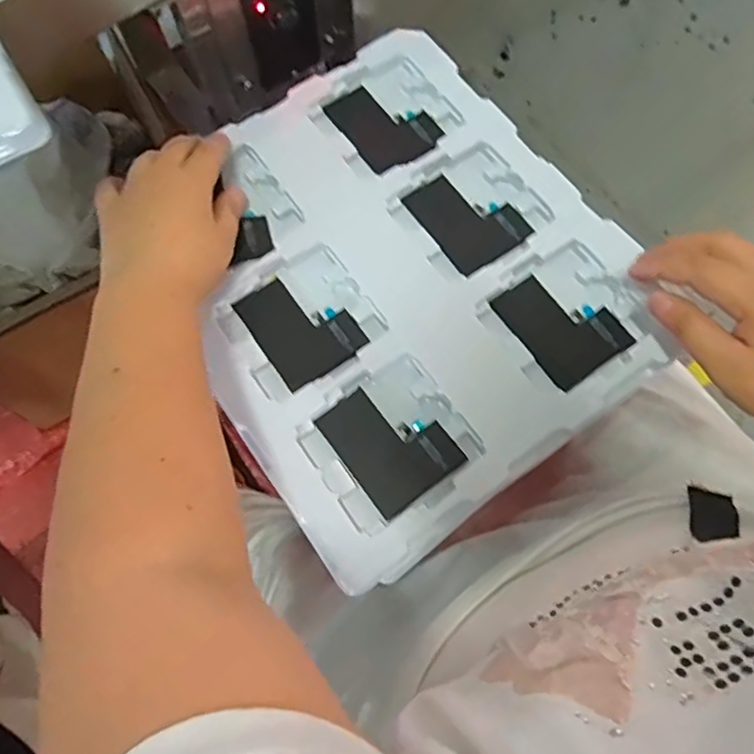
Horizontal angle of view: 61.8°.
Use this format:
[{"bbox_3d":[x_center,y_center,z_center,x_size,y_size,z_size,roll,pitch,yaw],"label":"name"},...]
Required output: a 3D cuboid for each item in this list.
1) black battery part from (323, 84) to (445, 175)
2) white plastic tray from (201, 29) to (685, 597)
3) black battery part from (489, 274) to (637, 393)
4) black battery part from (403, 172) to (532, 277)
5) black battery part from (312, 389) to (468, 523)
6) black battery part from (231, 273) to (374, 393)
[{"bbox_3d":[0.005,-0.189,0.468,0.060,0.007,0.077,-37,75,-10],"label":"black battery part"},{"bbox_3d":[0.010,-0.072,0.423,0.280,0.013,0.309,-36,75,-10],"label":"white plastic tray"},{"bbox_3d":[0.121,-0.036,0.414,0.060,0.004,0.077,-35,74,-10],"label":"black battery part"},{"bbox_3d":[0.064,-0.113,0.441,0.060,0.004,0.077,-34,74,-9],"label":"black battery part"},{"bbox_3d":[0.008,0.039,0.385,0.060,0.005,0.075,-36,75,-10],"label":"black battery part"},{"bbox_3d":[-0.050,-0.035,0.416,0.060,0.006,0.076,-35,74,-10],"label":"black battery part"}]

